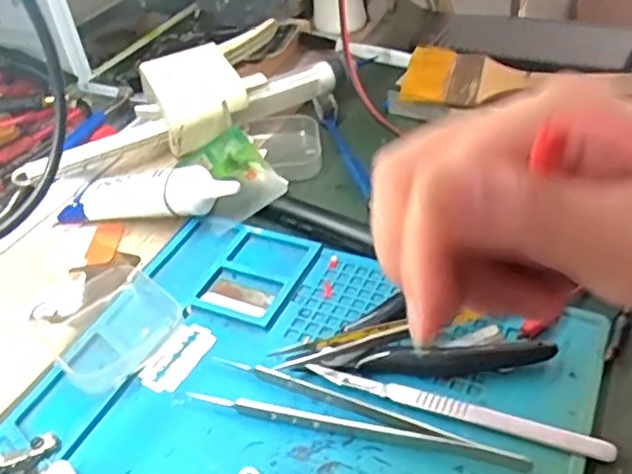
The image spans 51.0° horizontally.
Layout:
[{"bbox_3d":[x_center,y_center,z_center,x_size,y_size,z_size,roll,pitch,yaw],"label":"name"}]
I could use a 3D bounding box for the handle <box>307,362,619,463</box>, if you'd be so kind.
[{"bbox_3d":[0.060,0.076,0.295,0.134,0.005,0.011,12,44,21],"label":"handle"}]

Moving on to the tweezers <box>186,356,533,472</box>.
[{"bbox_3d":[0.017,0.079,0.295,0.148,0.009,0.024,10,43,19],"label":"tweezers"}]

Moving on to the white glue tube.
[{"bbox_3d":[-0.101,-0.027,0.423,0.109,0.032,0.028,6,42,14],"label":"white glue tube"}]

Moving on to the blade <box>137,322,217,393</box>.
[{"bbox_3d":[-0.069,0.060,0.336,0.023,0.004,0.043,16,46,25],"label":"blade"}]

